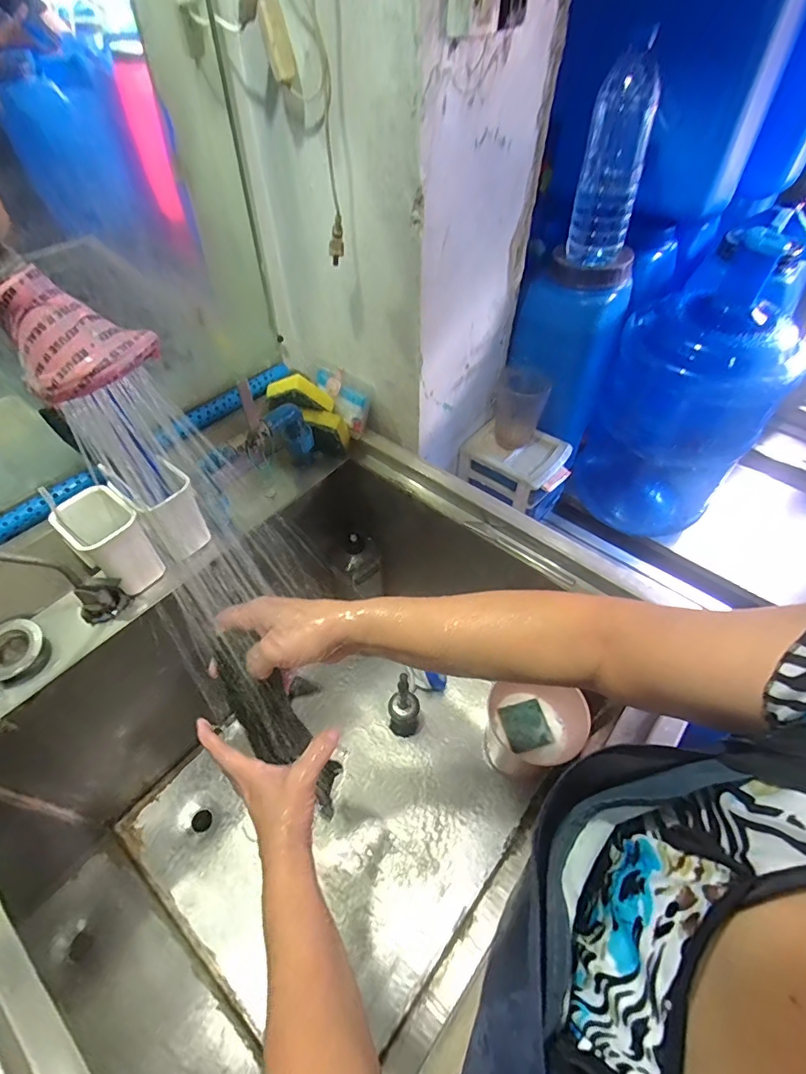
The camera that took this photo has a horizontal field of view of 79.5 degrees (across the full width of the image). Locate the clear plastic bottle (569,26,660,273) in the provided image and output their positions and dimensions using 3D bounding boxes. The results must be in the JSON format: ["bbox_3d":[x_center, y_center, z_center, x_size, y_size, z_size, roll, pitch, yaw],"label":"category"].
[{"bbox_3d":[0.276,-0.485,0.640,0.083,0.217,0.076,15,53,12],"label":"clear plastic bottle"}]

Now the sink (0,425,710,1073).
[{"bbox_3d":[-0.098,0.295,0.668,0.607,0.428,0.715,33,58,24],"label":"sink"}]

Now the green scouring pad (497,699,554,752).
[{"bbox_3d":[0.197,0.304,0.781,0.072,0.008,0.071,-12,52,-9],"label":"green scouring pad"}]

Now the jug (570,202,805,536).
[{"bbox_3d":[0.481,-0.238,0.838,0.249,0.463,0.243,28,57,21],"label":"jug"}]

